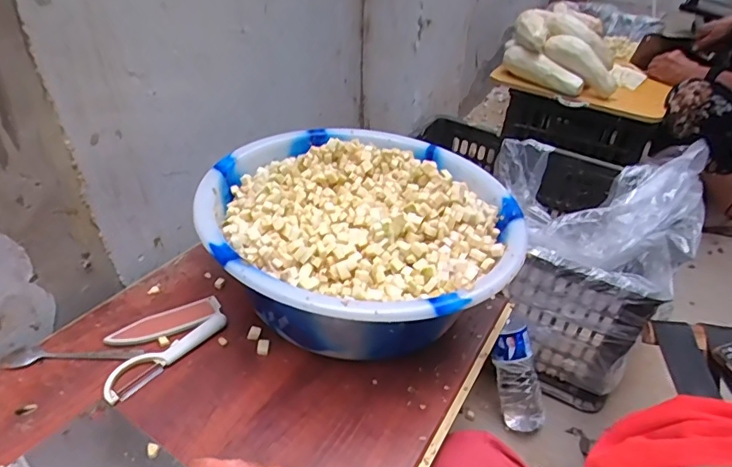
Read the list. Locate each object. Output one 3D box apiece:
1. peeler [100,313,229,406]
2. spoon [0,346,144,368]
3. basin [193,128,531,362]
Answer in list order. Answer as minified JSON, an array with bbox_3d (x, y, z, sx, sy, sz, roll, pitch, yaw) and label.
[{"bbox_3d":[-0.206,0.122,0.521,0.033,0.008,0.142,28,44,28],"label":"peeler"},{"bbox_3d":[-0.300,0.123,0.513,0.133,0.009,0.025,-3,39,-8],"label":"spoon"},{"bbox_3d":[-0.004,0.006,0.611,0.350,0.136,0.356,2,38,-1],"label":"basin"}]

